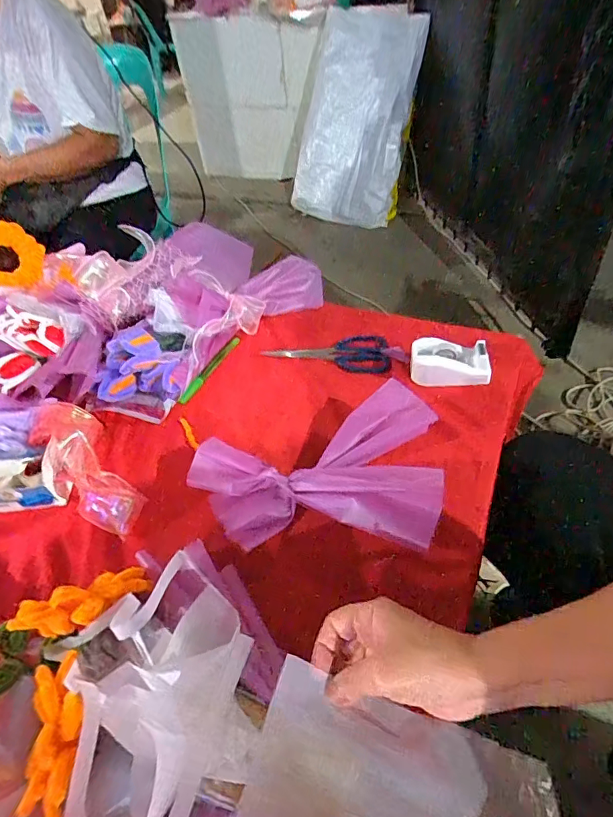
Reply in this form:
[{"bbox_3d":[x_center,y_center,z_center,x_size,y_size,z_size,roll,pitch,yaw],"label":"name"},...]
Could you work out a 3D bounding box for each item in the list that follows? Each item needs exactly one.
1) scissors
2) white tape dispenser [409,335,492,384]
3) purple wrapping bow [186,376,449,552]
[{"bbox_3d":[0.031,-0.082,0.681,0.175,0.010,0.068,2,46,9],"label":"scissors"},{"bbox_3d":[0.193,-0.058,0.637,0.103,0.057,0.052,0,46,7],"label":"white tape dispenser"},{"bbox_3d":[0.010,0.058,0.518,0.252,0.055,0.166,0,46,7],"label":"purple wrapping bow"}]

